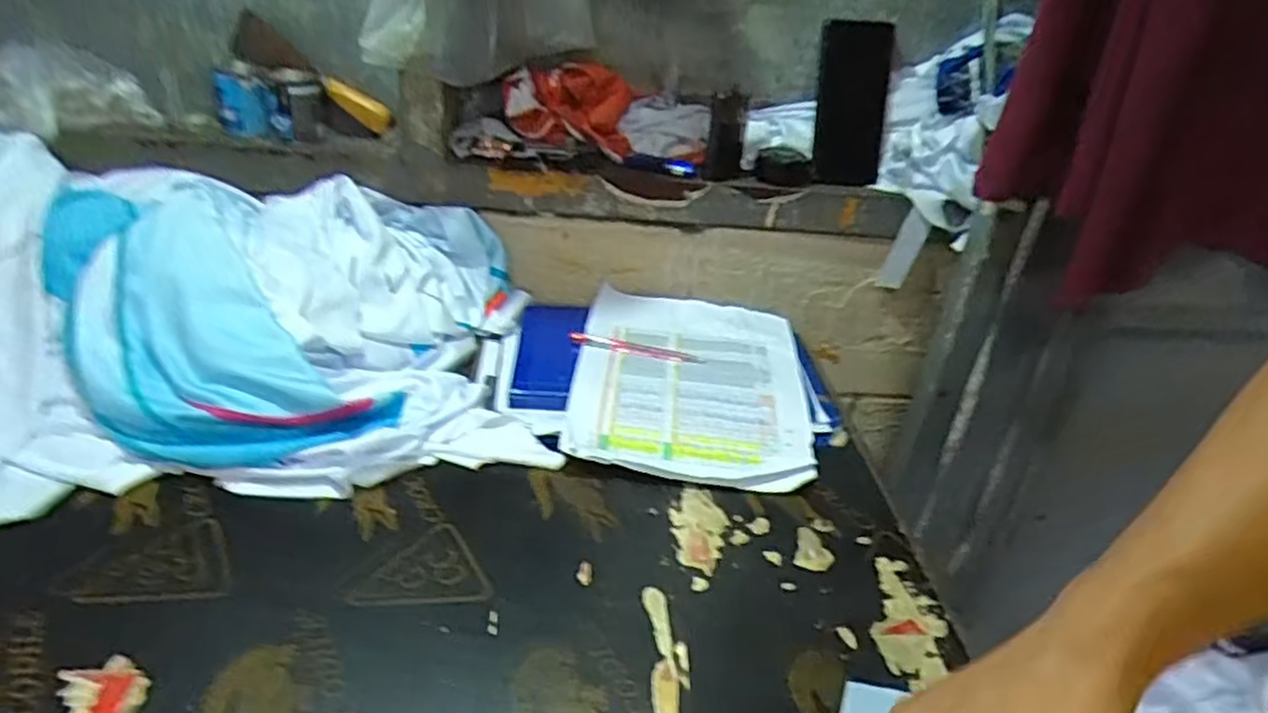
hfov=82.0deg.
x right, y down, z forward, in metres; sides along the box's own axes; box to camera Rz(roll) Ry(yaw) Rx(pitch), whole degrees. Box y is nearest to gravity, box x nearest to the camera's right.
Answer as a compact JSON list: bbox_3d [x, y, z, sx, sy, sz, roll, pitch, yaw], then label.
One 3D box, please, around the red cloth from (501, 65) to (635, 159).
[{"bbox_3d":[-0.070,-0.269,0.781,0.128,0.081,0.037,6,29,1],"label":"red cloth"}]

